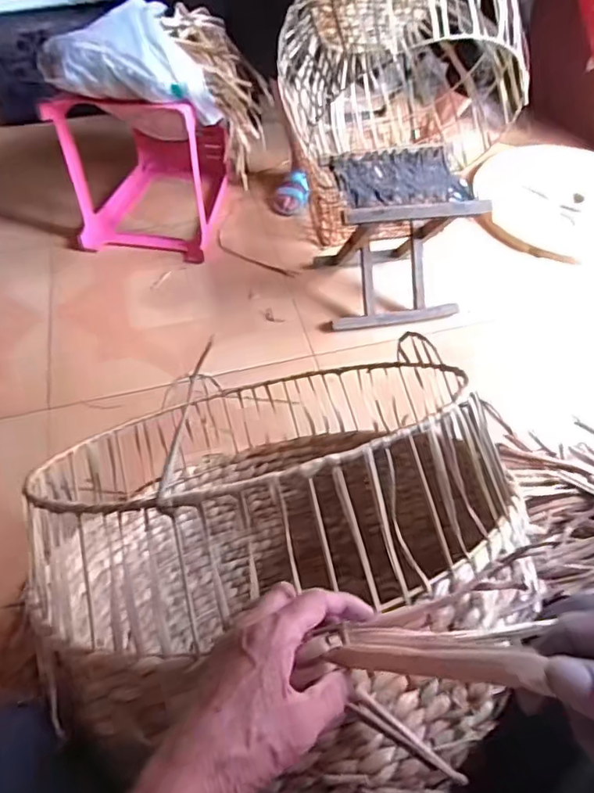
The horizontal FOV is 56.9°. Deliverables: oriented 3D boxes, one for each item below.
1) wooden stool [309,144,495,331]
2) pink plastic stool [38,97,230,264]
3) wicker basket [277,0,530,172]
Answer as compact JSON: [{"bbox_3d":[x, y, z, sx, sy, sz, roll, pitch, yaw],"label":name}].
[{"bbox_3d":[0.224,-0.373,1.305,0.310,0.315,0.273,-10,53,-8],"label":"wooden stool"},{"bbox_3d":[-0.399,-0.672,1.491,0.361,0.376,0.479,5,53,3],"label":"pink plastic stool"},{"bbox_3d":[0.291,-0.820,1.329,0.514,0.502,0.475,28,57,19],"label":"wicker basket"}]

